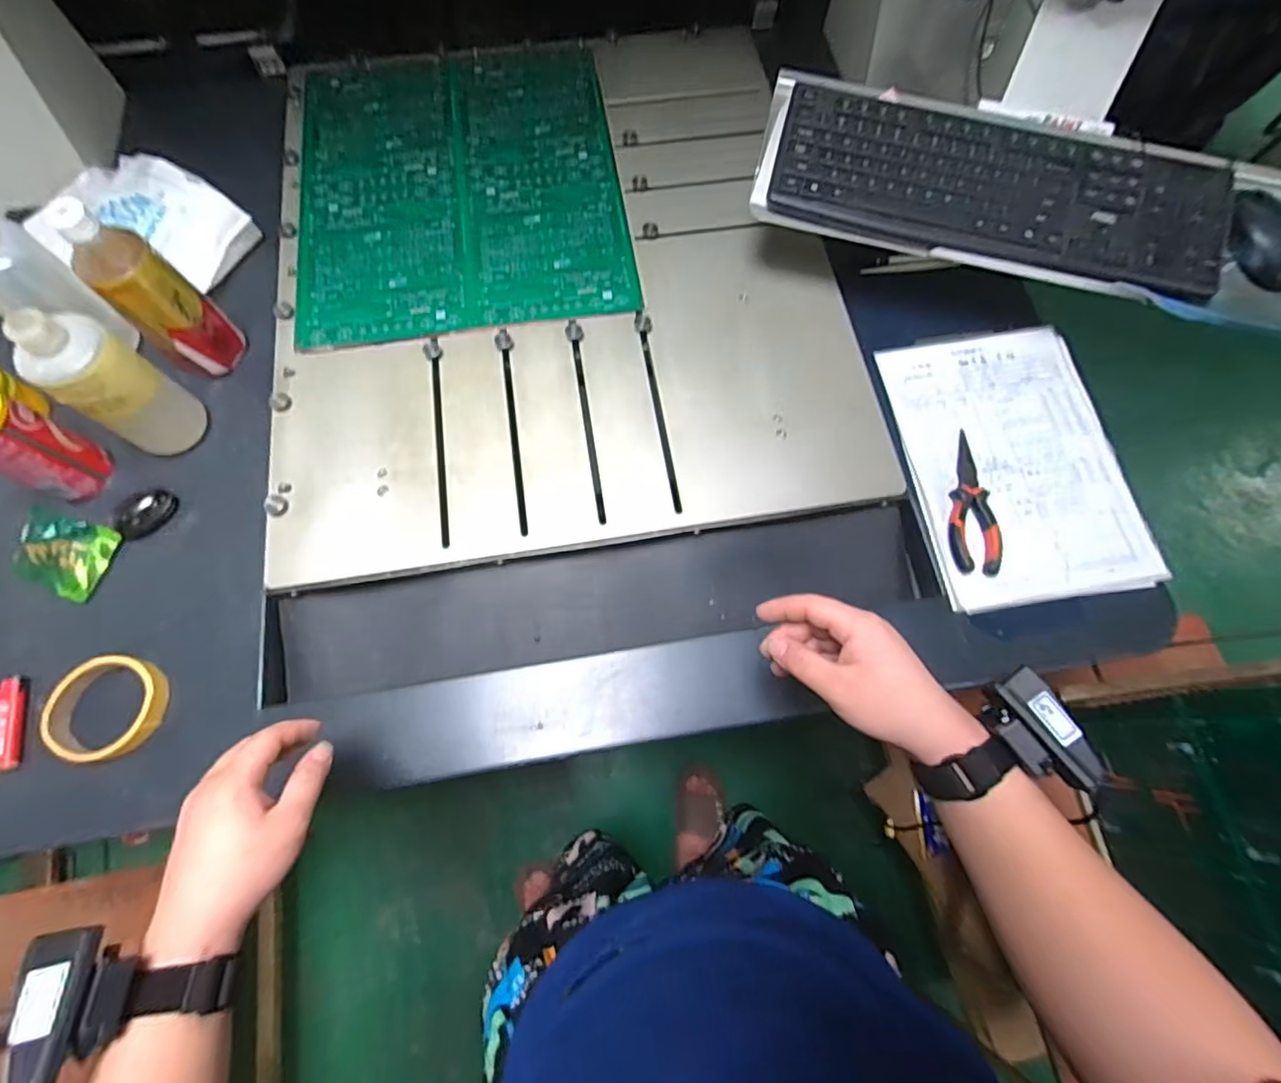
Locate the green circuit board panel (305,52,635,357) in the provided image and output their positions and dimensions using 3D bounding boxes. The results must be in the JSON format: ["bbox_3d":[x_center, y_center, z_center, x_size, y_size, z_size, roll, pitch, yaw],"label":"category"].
[{"bbox_3d":[-0.223,-0.449,0.709,0.383,0.010,0.444,-9,73,-5],"label":"green circuit board panel"}]

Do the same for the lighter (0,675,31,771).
[{"bbox_3d":[-0.564,0.161,0.503,0.026,0.007,0.079,-12,74,-6],"label":"lighter"}]

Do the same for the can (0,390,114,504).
[{"bbox_3d":[-0.574,-0.093,0.522,0.065,0.114,0.061,1,73,-2],"label":"can"}]

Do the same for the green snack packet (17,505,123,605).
[{"bbox_3d":[-0.571,0.012,0.557,0.086,0.018,0.072,17,73,3],"label":"green snack packet"}]

